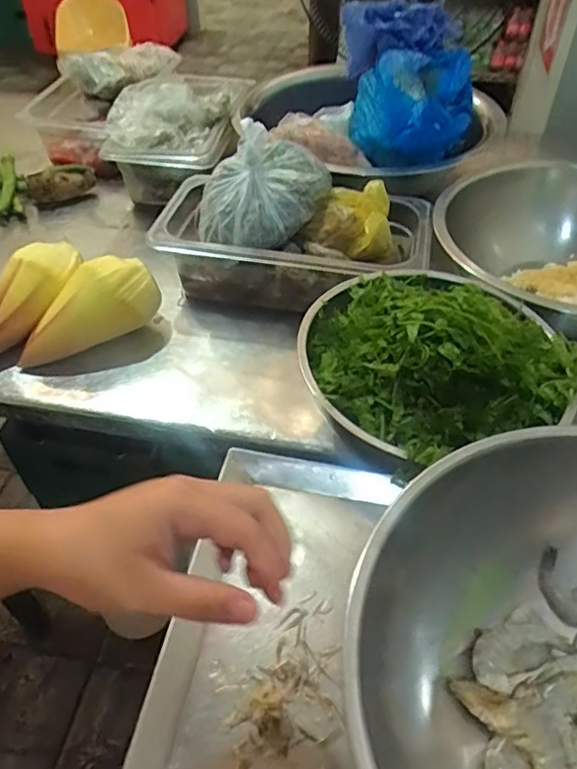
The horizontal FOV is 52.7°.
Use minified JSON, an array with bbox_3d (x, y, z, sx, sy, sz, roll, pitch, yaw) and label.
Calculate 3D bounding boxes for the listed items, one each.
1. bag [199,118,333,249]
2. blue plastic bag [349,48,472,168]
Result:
[{"bbox_3d":[-0.031,-0.235,0.693,0.155,0.087,0.129,0,47,0],"label":"bag"},{"bbox_3d":[0.166,-0.375,0.799,0.159,0.118,0.155,11,48,10],"label":"blue plastic bag"}]

